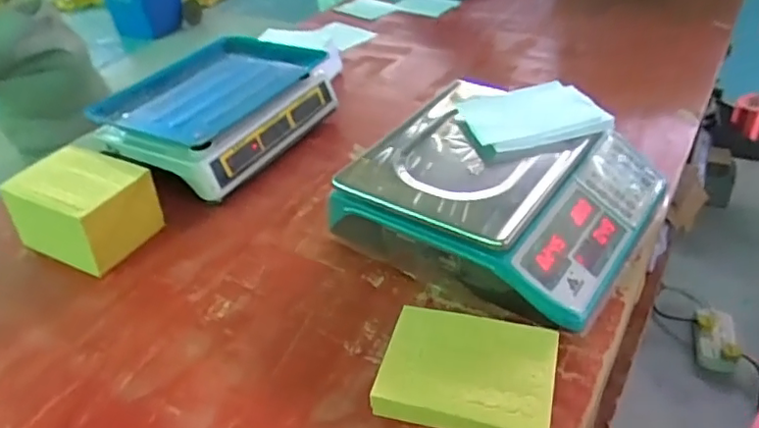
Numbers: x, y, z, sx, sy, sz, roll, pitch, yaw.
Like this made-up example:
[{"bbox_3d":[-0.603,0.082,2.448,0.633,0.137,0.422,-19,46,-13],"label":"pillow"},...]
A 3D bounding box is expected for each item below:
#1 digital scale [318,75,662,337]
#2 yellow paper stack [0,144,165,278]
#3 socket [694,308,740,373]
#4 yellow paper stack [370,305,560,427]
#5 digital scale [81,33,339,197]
[{"bbox_3d":[0.147,-0.036,0.724,0.322,0.096,0.280,21,45,29],"label":"digital scale"},{"bbox_3d":[-0.391,-0.006,0.785,0.157,0.111,0.116,15,42,23],"label":"yellow paper stack"},{"bbox_3d":[0.969,0.354,1.690,0.097,0.036,0.225,8,40,17],"label":"socket"},{"bbox_3d":[0.087,0.154,0.575,0.166,0.037,0.120,7,40,15],"label":"yellow paper stack"},{"bbox_3d":[-0.262,-0.168,0.952,0.259,0.102,0.334,16,43,25],"label":"digital scale"}]

